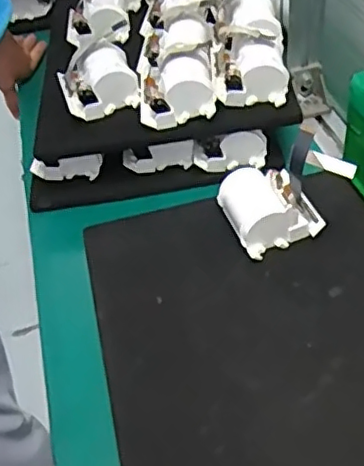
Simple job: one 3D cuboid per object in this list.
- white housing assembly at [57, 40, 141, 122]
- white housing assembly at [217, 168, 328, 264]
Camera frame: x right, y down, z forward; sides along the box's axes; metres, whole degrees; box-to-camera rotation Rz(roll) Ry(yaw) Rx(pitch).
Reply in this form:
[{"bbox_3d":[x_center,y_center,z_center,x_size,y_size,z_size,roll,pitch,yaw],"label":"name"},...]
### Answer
[{"bbox_3d":[-0.083,-0.150,0.602,0.073,0.040,0.069,-15,45,-7],"label":"white housing assembly"},{"bbox_3d":[0.073,-0.023,0.534,0.072,0.041,0.078,-21,46,-13],"label":"white housing assembly"}]

